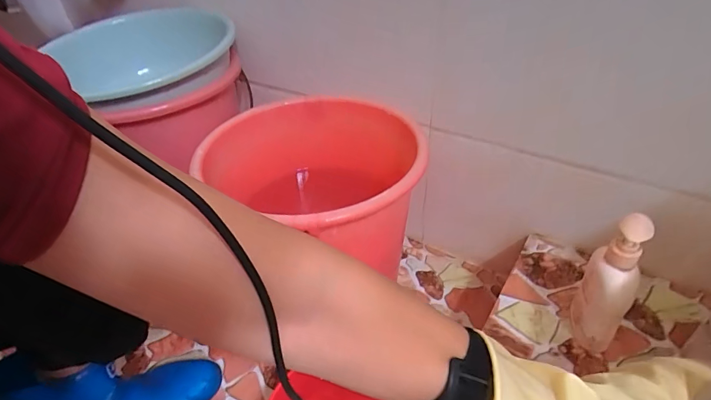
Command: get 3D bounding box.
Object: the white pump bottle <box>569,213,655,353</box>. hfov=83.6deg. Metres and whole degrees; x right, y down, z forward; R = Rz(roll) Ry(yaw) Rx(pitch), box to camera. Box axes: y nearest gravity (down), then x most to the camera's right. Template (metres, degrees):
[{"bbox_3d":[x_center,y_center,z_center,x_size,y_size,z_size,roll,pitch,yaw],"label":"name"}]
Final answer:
[{"bbox_3d":[0.297,0.103,0.469,0.053,0.195,0.060,26,48,31],"label":"white pump bottle"}]

